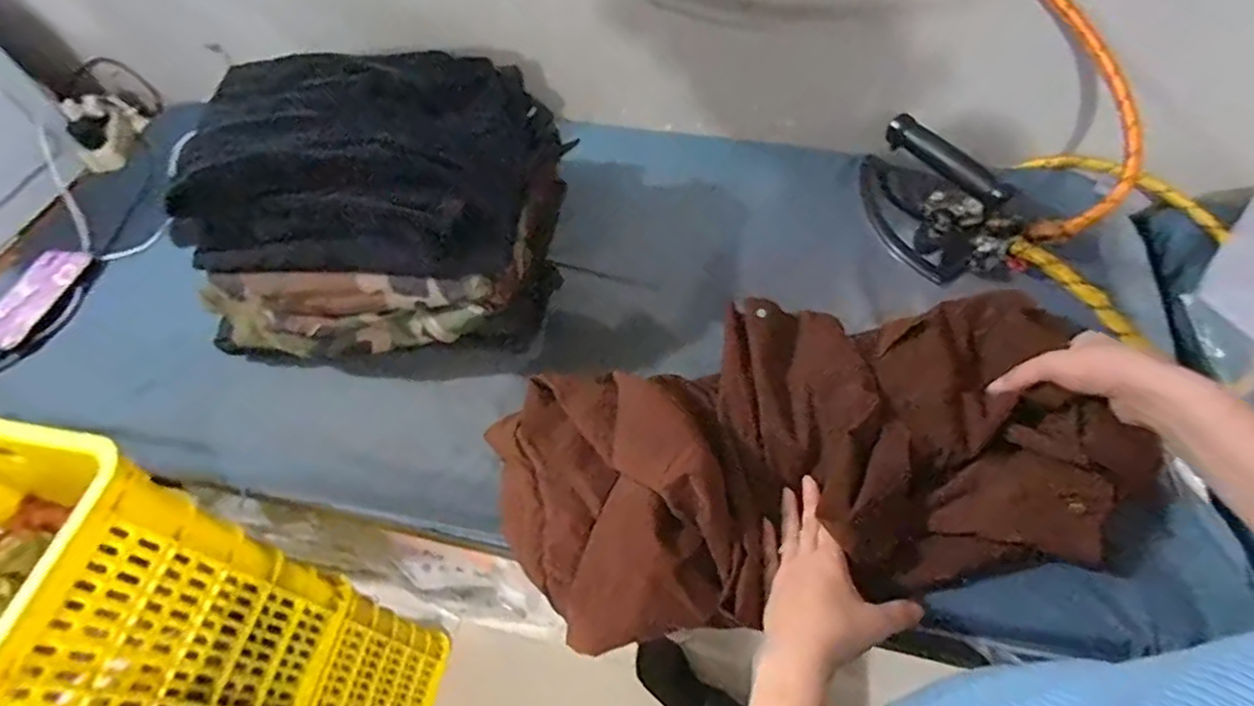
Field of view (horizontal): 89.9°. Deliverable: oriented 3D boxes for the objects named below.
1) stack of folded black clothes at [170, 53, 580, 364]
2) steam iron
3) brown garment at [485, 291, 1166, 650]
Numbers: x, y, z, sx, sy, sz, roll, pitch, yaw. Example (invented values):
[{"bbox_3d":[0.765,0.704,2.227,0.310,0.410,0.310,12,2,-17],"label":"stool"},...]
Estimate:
[{"bbox_3d":[-0.256,-0.157,0.676,0.310,0.260,0.271,4,57,8],"label":"stack of folded black clothes"},{"bbox_3d":[0.355,-0.180,0.727,0.094,0.118,0.208,-33,60,-16],"label":"steam iron"},{"bbox_3d":[0.152,0.080,0.570,0.528,0.085,0.270,-11,56,0],"label":"brown garment"}]

